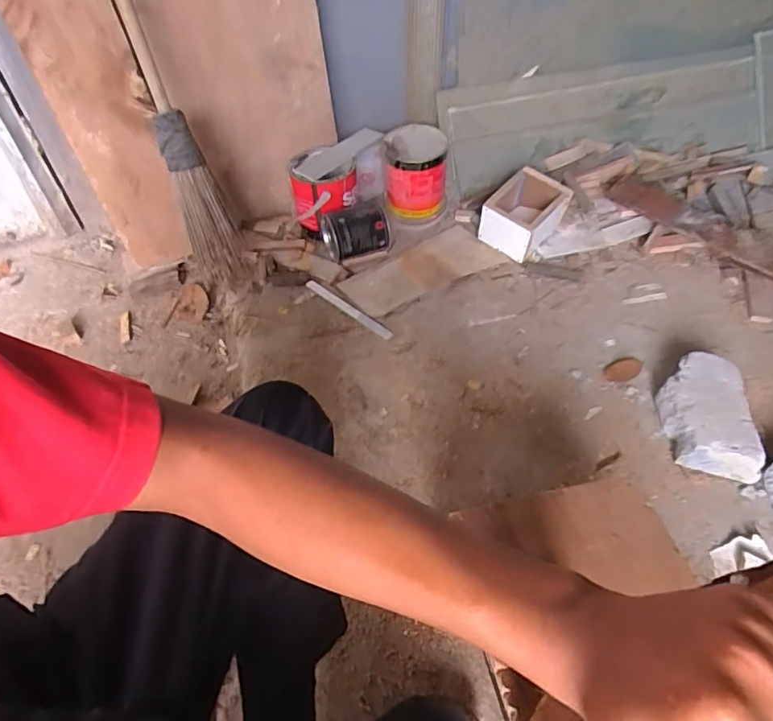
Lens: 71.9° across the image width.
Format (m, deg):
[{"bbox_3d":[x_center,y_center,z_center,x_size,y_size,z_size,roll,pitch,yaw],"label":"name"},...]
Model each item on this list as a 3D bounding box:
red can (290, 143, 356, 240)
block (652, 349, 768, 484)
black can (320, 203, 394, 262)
[{"bbox_3d":[-0.141,-0.385,1.237,0.147,0.144,0.154,-9,50,-6],"label":"red can"},{"bbox_3d":[0.525,0.088,0.879,0.123,0.077,0.220,2,49,5],"label":"block"},{"bbox_3d":[-0.061,-0.287,1.194,0.150,0.097,0.087,-18,51,-12],"label":"black can"}]

